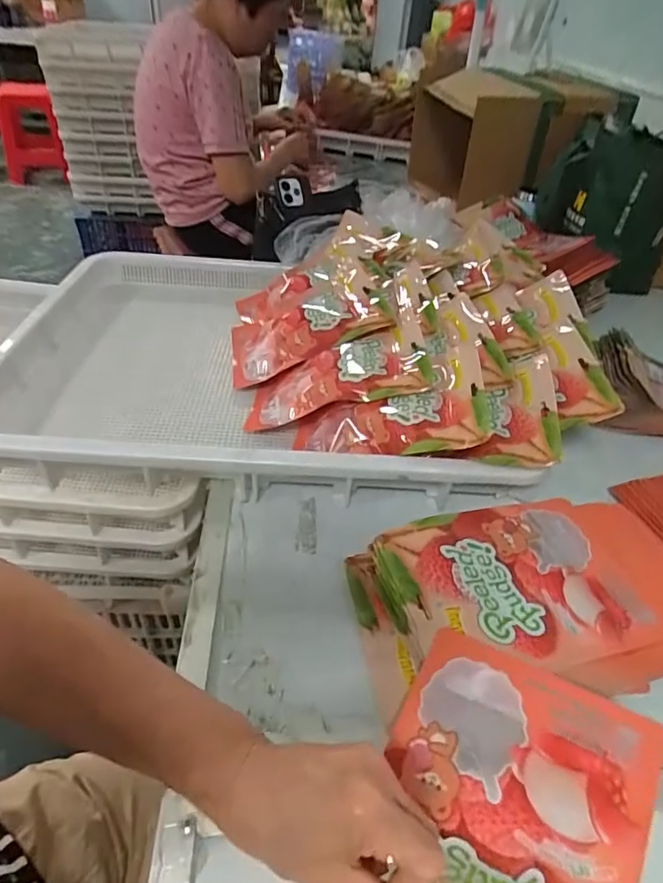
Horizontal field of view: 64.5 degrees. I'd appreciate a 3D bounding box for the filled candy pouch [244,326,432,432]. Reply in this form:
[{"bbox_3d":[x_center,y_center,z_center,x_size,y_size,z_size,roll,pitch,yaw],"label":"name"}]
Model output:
[{"bbox_3d":[0.002,-0.075,0.610,0.209,0.029,0.121,-16,41,14],"label":"filled candy pouch"}]

